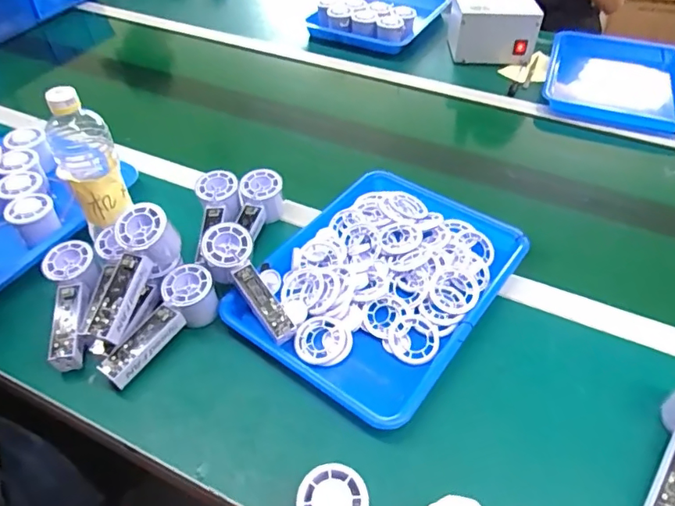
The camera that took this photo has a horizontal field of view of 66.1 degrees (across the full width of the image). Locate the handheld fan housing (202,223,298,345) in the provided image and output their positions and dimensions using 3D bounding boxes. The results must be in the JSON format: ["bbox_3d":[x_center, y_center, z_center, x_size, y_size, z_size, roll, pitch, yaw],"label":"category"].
[{"bbox_3d":[-0.103,0.038,0.603,0.052,0.047,0.150,-30,78,-25],"label":"handheld fan housing"}]

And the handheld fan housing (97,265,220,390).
[{"bbox_3d":[-0.198,0.082,0.580,0.052,0.063,0.149,28,52,25],"label":"handheld fan housing"}]

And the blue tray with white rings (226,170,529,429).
[{"bbox_3d":[0.058,0.028,0.650,0.254,0.037,0.345,29,53,25],"label":"blue tray with white rings"}]

